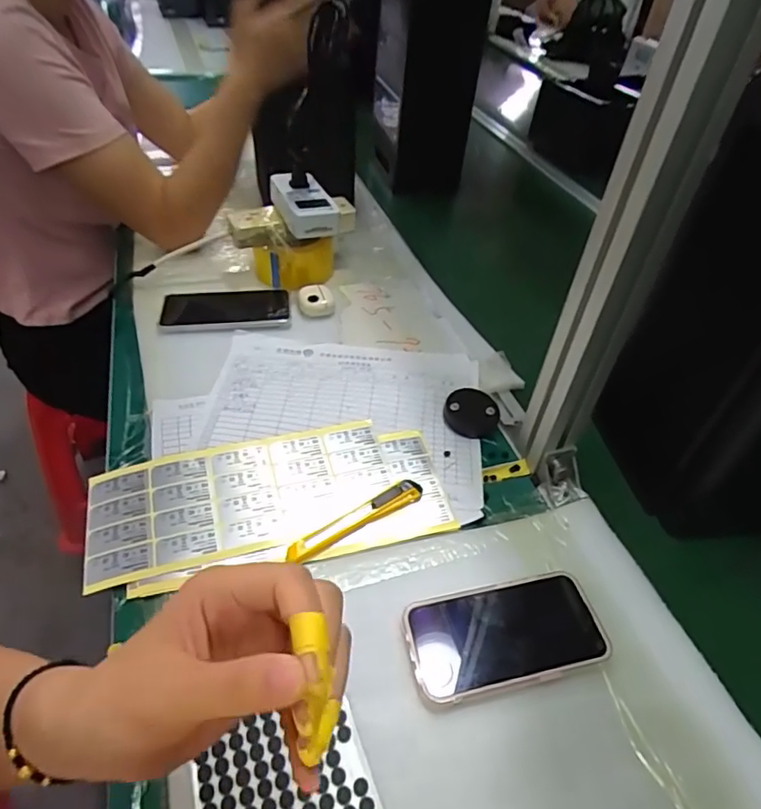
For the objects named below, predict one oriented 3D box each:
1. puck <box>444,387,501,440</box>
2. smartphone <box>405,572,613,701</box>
[{"bbox_3d":[0.100,0.009,0.603,0.059,0.009,0.060,1,64,-2],"label":"puck"},{"bbox_3d":[0.097,0.177,0.430,0.151,0.006,0.078,-6,45,-12],"label":"smartphone"}]

